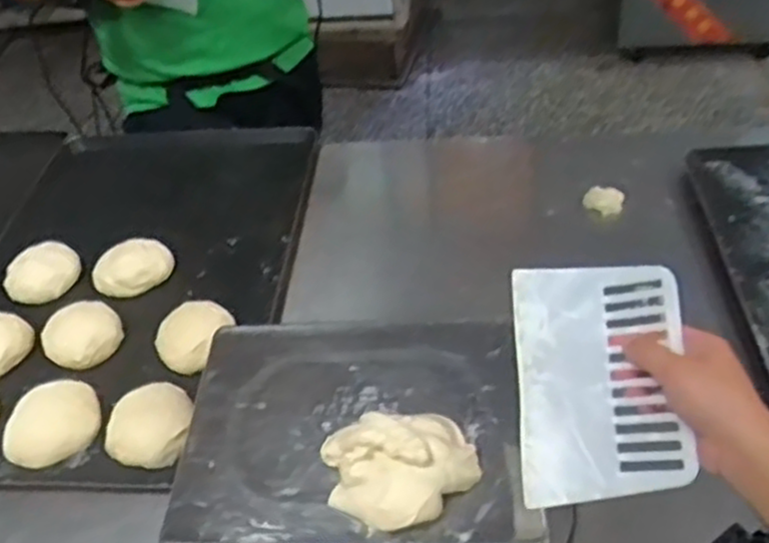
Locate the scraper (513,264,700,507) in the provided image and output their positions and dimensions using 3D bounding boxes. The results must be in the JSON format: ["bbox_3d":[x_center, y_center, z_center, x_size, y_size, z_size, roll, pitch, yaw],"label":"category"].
[{"bbox_3d":[0.149,0.074,0.533,0.112,0.008,0.162,-8,70,26],"label":"scraper"}]

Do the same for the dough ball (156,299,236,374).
[{"bbox_3d":[-0.215,0.074,0.859,0.075,0.048,0.081,-4,45,4],"label":"dough ball"}]

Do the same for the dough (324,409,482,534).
[{"bbox_3d":[0.014,0.151,0.586,0.116,0.049,0.087,-8,45,0],"label":"dough"}]

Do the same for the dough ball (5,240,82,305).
[{"bbox_3d":[-0.429,0.001,0.951,0.089,0.032,0.074,-27,48,-19],"label":"dough ball"}]

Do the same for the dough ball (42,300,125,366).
[{"bbox_3d":[-0.347,0.073,0.872,0.084,0.034,0.078,-4,45,4],"label":"dough ball"}]

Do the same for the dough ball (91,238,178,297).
[{"bbox_3d":[-0.312,-0.004,0.948,0.099,0.040,0.070,-27,48,-18],"label":"dough ball"}]

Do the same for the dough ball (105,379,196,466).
[{"bbox_3d":[-0.236,0.155,0.770,0.085,0.036,0.089,-4,45,4],"label":"dough ball"}]

